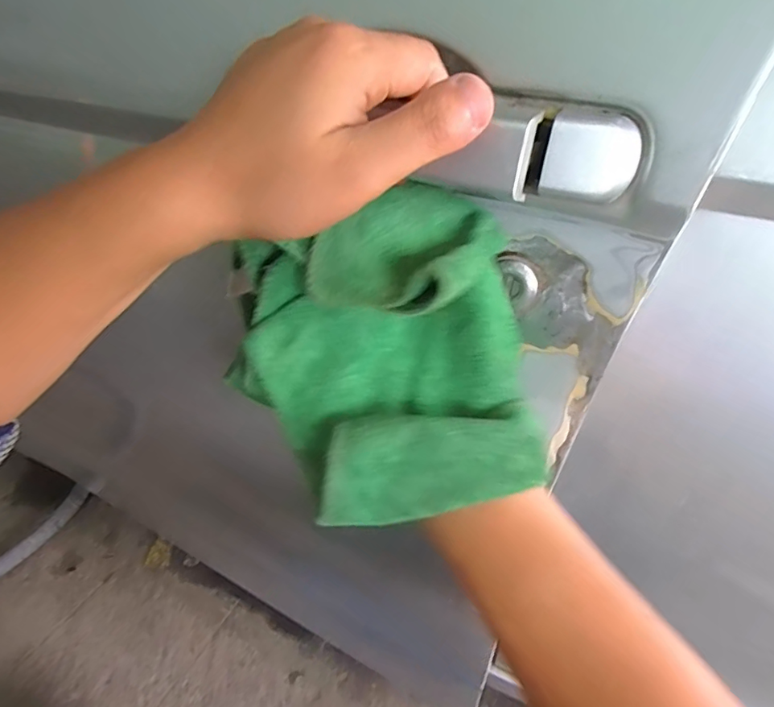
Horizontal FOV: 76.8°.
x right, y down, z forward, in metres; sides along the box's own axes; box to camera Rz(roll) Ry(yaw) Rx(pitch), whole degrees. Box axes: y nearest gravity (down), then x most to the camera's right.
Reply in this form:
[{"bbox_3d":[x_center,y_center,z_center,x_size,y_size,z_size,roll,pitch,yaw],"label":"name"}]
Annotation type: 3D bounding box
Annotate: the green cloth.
[{"bbox_3d":[-0.005,0.005,0.227,0.136,0.144,0.039,-14,-2,7],"label":"green cloth"}]

